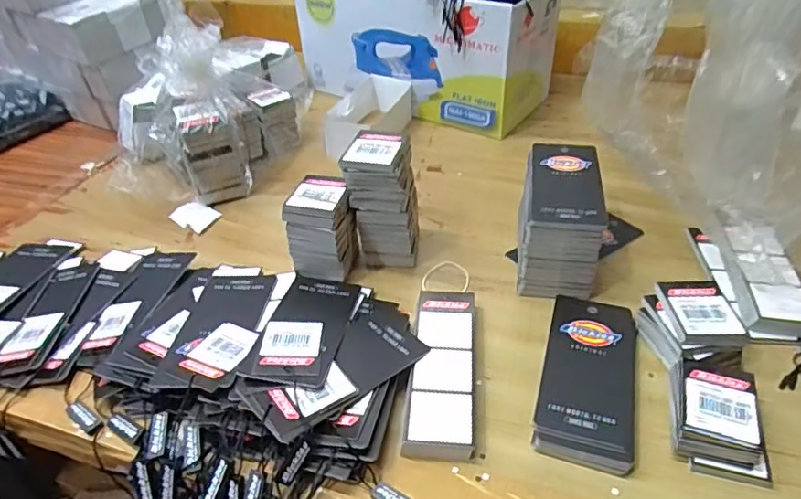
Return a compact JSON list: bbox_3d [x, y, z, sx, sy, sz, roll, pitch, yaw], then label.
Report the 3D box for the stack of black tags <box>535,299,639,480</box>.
[{"bbox_3d":[0.115,0.075,0.338,0.053,0.012,0.118,10,42,17],"label":"stack of black tags"}]

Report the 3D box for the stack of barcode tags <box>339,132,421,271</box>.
[{"bbox_3d":[-0.011,-0.037,0.424,0.046,0.097,0.051,4,40,10],"label":"stack of barcode tags"}]

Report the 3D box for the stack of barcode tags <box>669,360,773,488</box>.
[{"bbox_3d":[0.174,0.090,0.308,0.046,0.021,0.064,7,41,14],"label":"stack of barcode tags"}]

